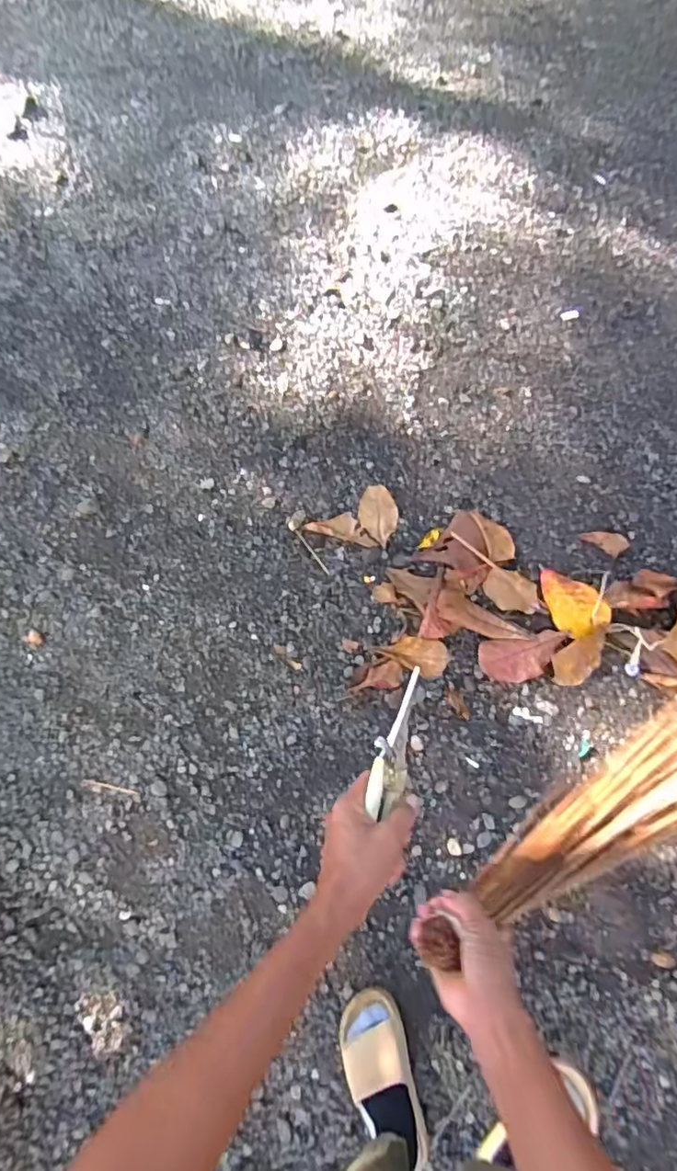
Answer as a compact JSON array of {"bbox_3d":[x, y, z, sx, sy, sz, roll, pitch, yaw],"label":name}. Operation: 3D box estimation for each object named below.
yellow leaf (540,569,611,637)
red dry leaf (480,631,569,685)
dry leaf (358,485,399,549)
[{"bbox_3d":[0.493,0.030,1.183,0.103,0.022,0.161,-25,58,15],"label":"yellow leaf"},{"bbox_3d":[0.385,0.150,1.164,0.173,0.031,0.091,-9,71,0],"label":"red dry leaf"},{"bbox_3d":[0.092,-0.162,1.299,0.089,0.024,0.140,4,71,4],"label":"dry leaf"}]

